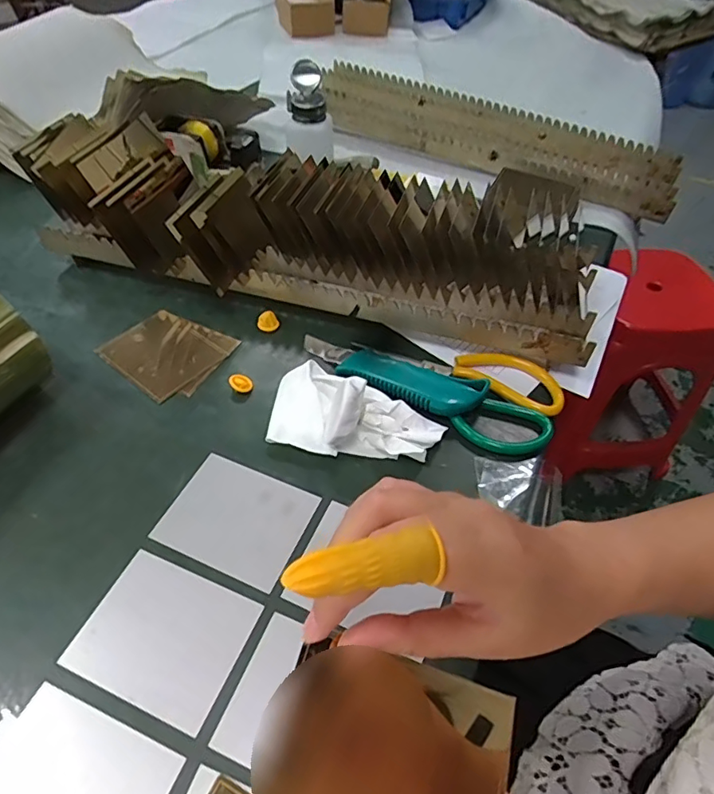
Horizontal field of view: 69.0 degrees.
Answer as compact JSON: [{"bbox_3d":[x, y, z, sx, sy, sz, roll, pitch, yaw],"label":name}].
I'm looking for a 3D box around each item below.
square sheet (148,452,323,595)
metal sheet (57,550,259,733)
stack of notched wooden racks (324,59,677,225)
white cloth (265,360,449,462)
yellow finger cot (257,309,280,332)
[{"bbox_3d":[-0.088,0.089,0.384,0.098,0.004,0.079,20,52,14],"label":"square sheet"},{"bbox_3d":[-0.122,0.150,0.330,0.099,0.004,0.079,19,52,13],"label":"metal sheet"},{"bbox_3d":[0.178,-0.378,0.746,0.541,0.044,0.153,25,53,18],"label":"stack of notched wooden racks"},{"bbox_3d":[0.000,0.007,0.423,0.142,0.050,0.078,11,50,7],"label":"white cloth"},{"bbox_3d":[-0.089,-0.076,0.516,0.021,0.015,0.018,-9,51,-10],"label":"yellow finger cot"}]

